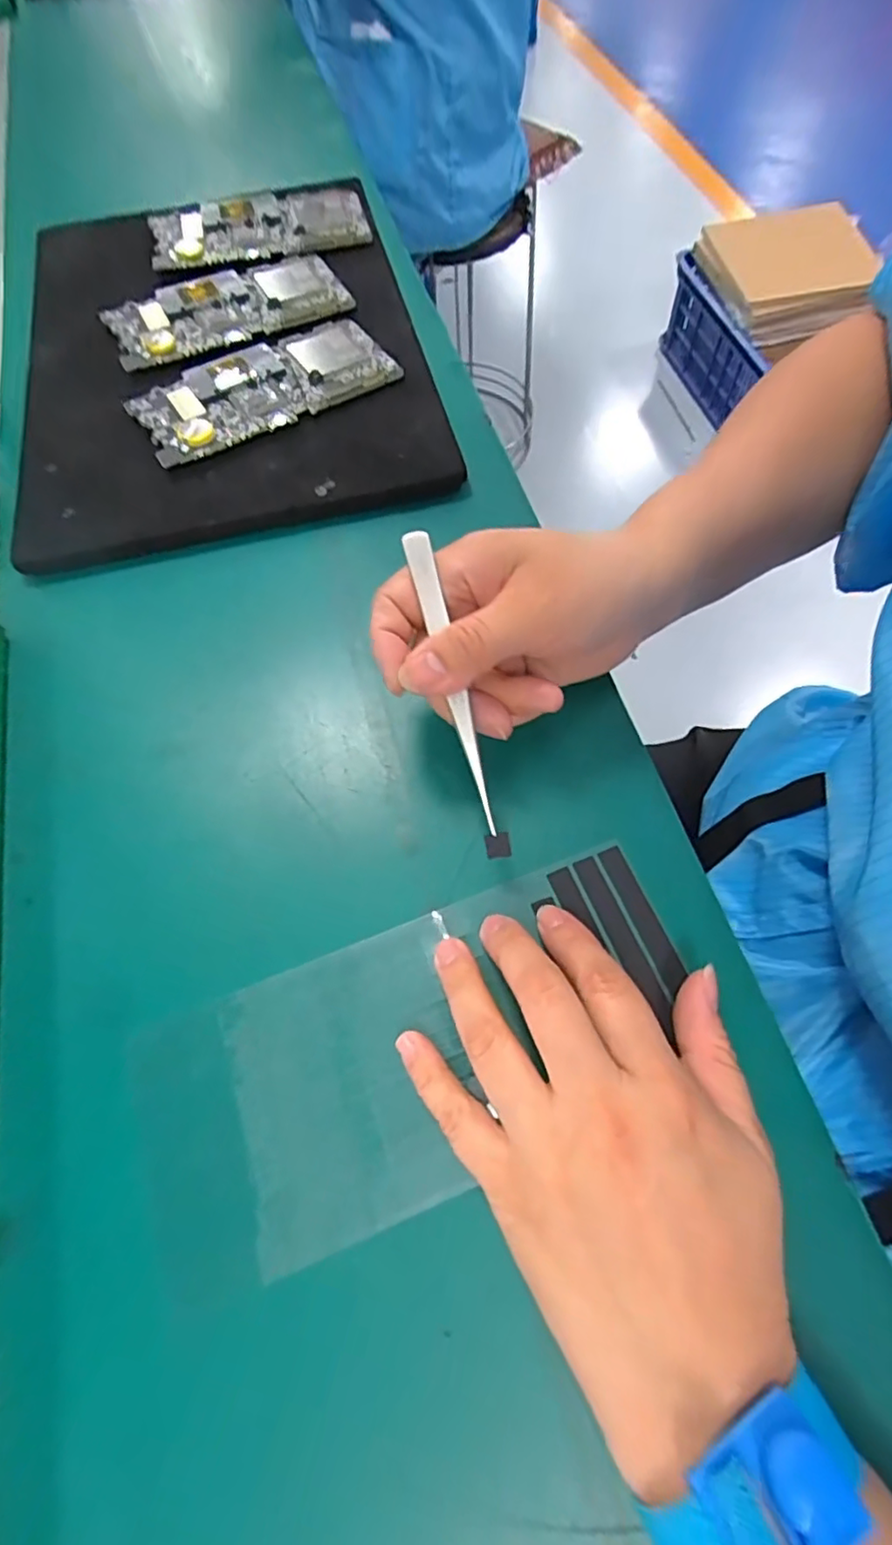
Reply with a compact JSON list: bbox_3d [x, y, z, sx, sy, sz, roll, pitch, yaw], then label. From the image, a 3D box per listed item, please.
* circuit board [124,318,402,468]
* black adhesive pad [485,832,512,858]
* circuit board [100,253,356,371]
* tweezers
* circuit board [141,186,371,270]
[{"bbox_3d":[-0.109,-0.236,0.374,0.153,0.009,0.073,-30,66,-9],"label":"circuit board"},{"bbox_3d":[0.021,0.029,0.248,0.010,0.004,0.010,-9,90,-5],"label":"black adhesive pad"},{"bbox_3d":[-0.145,-0.309,0.406,0.151,0.006,0.072,-25,65,-7],"label":"circuit board"},{"bbox_3d":[0.003,-0.037,0.248,0.010,0.004,0.123,-15,90,-5],"label":"tweezers"},{"bbox_3d":[-0.134,-0.395,0.443,0.152,0.010,0.071,-11,64,0],"label":"circuit board"}]

